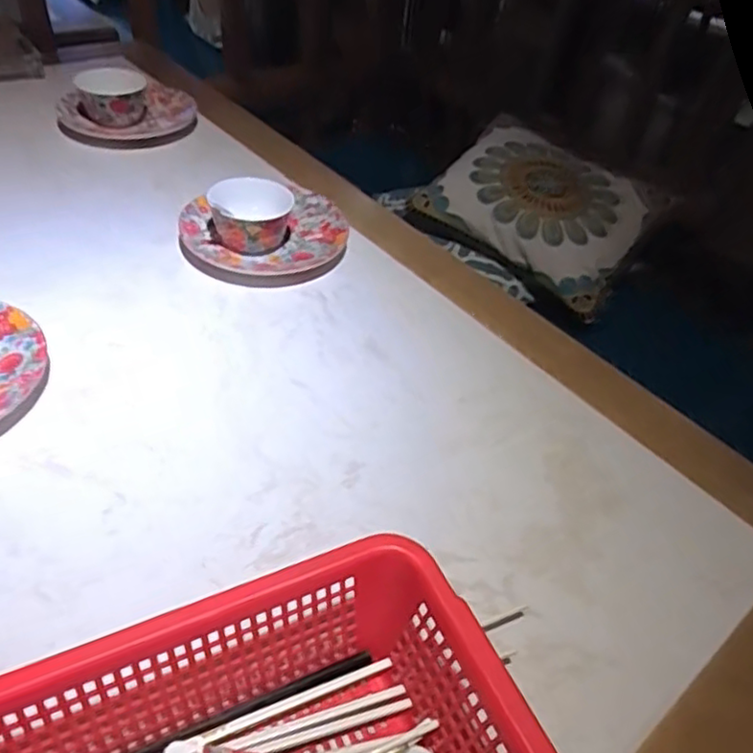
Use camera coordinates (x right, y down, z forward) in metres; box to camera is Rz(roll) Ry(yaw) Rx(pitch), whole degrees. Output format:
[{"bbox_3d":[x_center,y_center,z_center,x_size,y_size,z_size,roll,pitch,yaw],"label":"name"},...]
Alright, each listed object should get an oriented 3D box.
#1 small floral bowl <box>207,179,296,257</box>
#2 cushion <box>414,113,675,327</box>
[{"bbox_3d":[-0.153,-0.190,0.797,0.098,0.080,0.079,-3,44,-10],"label":"small floral bowl"},{"bbox_3d":[0.321,-0.346,1.243,0.394,0.084,0.333,34,68,14],"label":"cushion"}]

